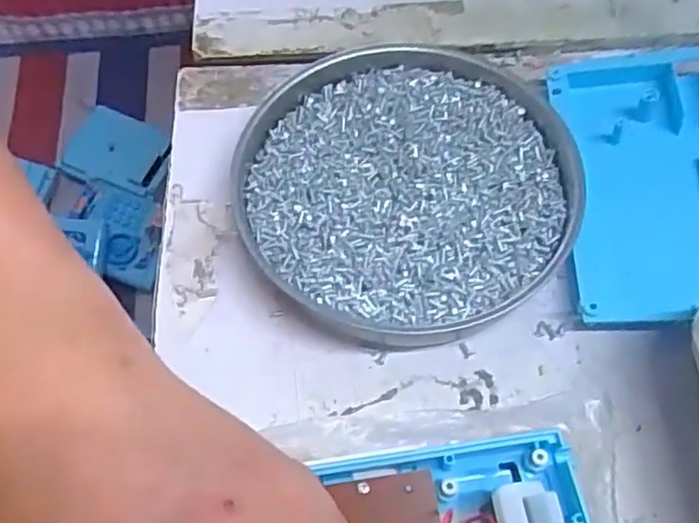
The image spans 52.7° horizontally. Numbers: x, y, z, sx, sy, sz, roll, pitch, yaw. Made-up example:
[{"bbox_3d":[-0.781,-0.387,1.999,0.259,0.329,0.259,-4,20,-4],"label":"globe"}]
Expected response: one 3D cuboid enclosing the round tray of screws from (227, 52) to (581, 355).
[{"bbox_3d":[0.024,-0.031,0.294,0.137,0.020,0.129,-17,63,-8],"label":"round tray of screws"}]

